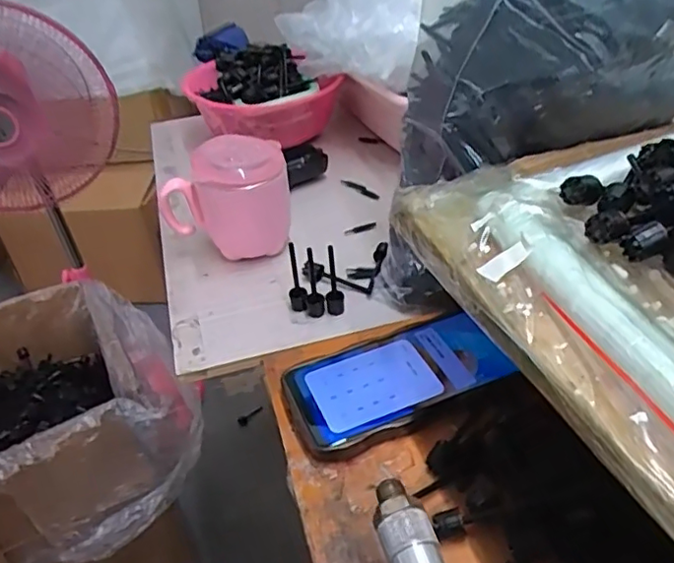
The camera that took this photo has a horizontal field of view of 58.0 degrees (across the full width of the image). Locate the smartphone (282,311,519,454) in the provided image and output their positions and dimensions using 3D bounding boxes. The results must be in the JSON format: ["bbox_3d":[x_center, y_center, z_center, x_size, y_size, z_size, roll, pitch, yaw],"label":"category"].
[{"bbox_3d":[0.040,0.065,0.417,0.145,0.017,0.074,-17,39,-15],"label":"smartphone"}]

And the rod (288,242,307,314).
[{"bbox_3d":[-0.033,-0.004,0.482,0.014,0.057,0.019,-6,38,-2],"label":"rod"}]

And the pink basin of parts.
[{"bbox_3d":[-0.093,-0.223,0.728,0.163,0.082,0.148,-17,39,-15],"label":"pink basin of parts"}]

